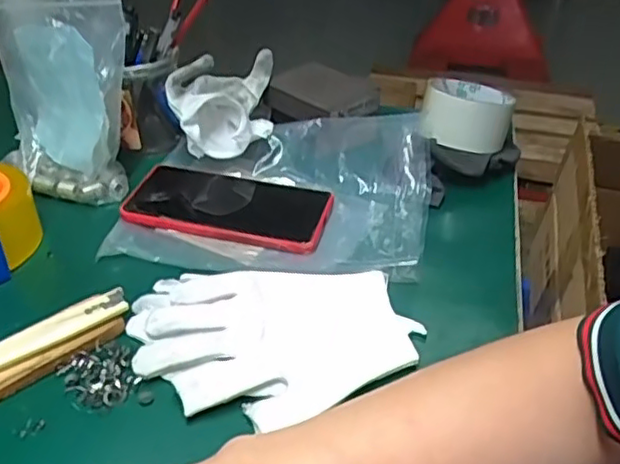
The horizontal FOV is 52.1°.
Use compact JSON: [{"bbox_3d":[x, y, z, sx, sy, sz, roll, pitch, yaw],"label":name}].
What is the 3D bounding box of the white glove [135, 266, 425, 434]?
[{"bbox_3d":[-0.025,0.067,0.406,0.179,0.021,0.111,0,36,-2],"label":"white glove"}]

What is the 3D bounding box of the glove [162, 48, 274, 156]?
[{"bbox_3d":[-0.083,-0.120,0.600,0.093,0.066,0.125,-3,36,-5],"label":"glove"}]

